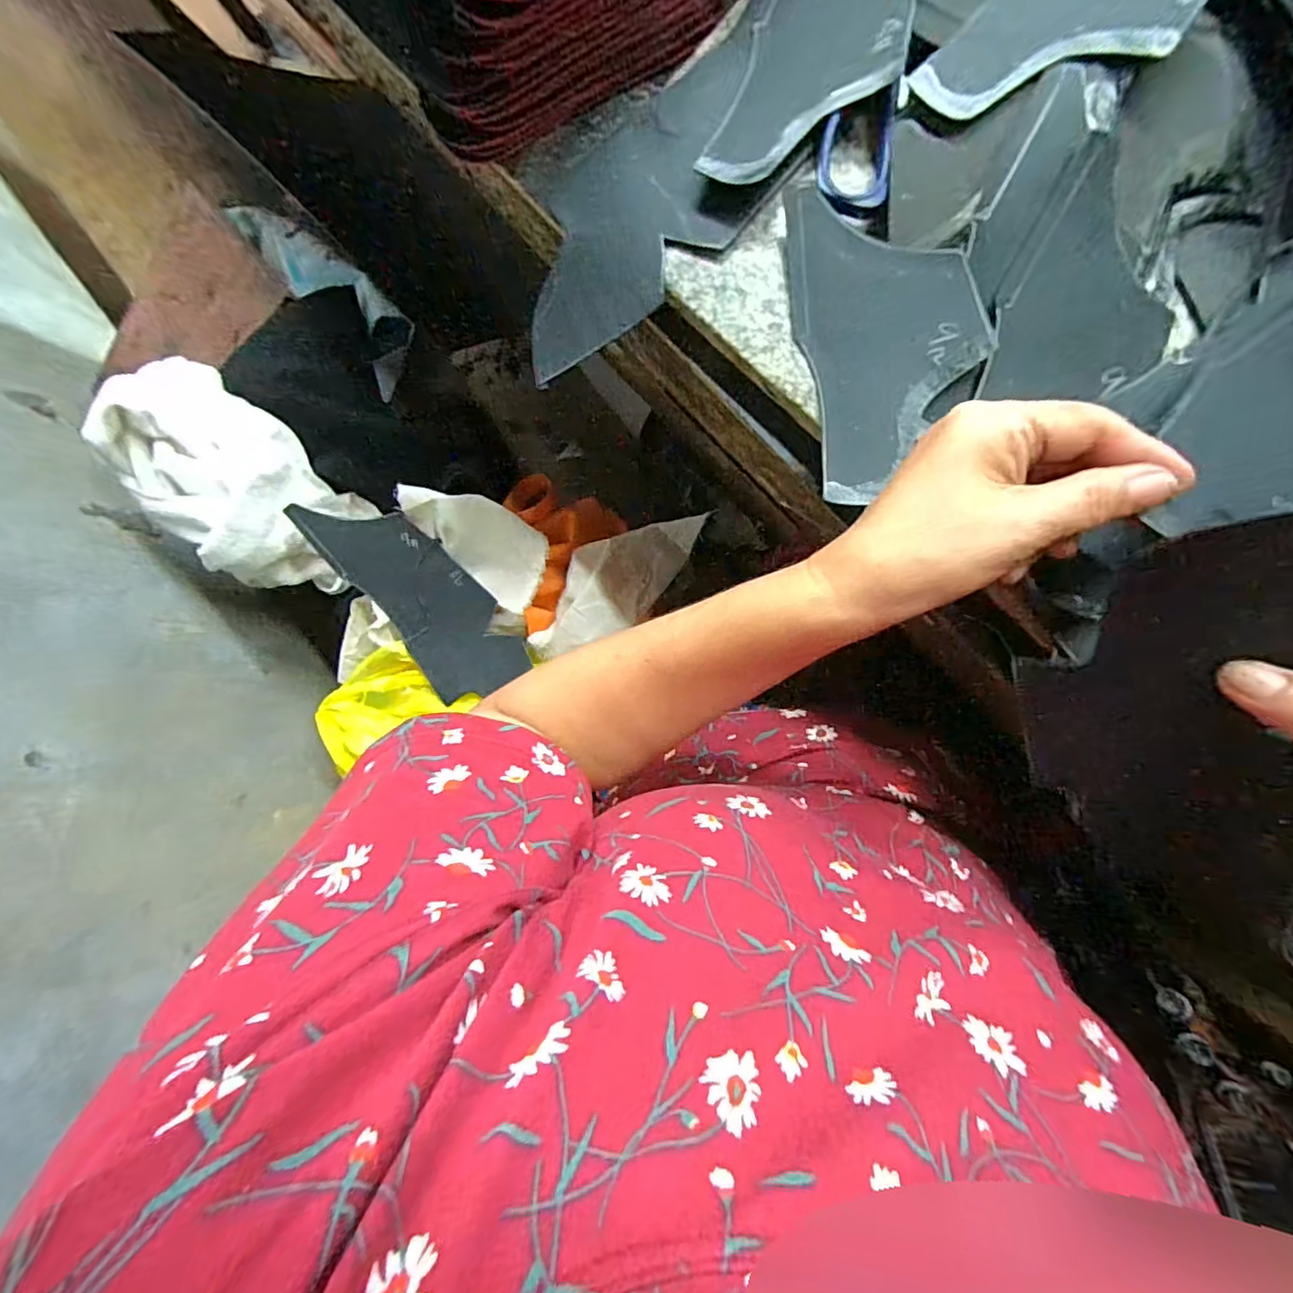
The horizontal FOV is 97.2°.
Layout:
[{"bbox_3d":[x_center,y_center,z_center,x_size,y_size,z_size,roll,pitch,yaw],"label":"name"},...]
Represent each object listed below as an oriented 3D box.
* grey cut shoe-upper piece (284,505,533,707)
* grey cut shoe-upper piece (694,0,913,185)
[{"bbox_3d":[-0.207,-0.046,0.531,0.089,0.018,0.225,-39,101,-11],"label":"grey cut shoe-upper piece"},{"bbox_3d":[0.090,-0.305,0.287,0.078,0.016,0.154,23,93,8],"label":"grey cut shoe-upper piece"}]

